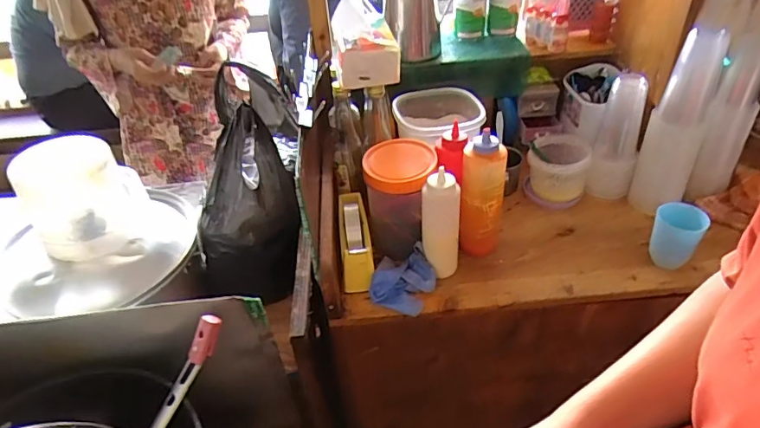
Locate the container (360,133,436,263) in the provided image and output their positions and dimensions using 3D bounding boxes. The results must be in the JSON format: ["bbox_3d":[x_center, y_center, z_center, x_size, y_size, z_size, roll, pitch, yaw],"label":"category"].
[{"bbox_3d":[0.037,-0.021,0.888,0.123,0.171,0.137,-6,40,-1],"label":"container"}]

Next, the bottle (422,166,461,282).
[{"bbox_3d":[0.097,0.025,0.809,0.064,0.191,0.048,4,40,10],"label":"bottle"}]

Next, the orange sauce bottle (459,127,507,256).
[{"bbox_3d":[0.168,-0.020,0.829,0.069,0.208,0.069,4,40,10],"label":"orange sauce bottle"}]

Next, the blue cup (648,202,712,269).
[{"bbox_3d":[0.488,0.035,0.829,0.069,0.089,0.063,-3,40,2],"label":"blue cup"}]

